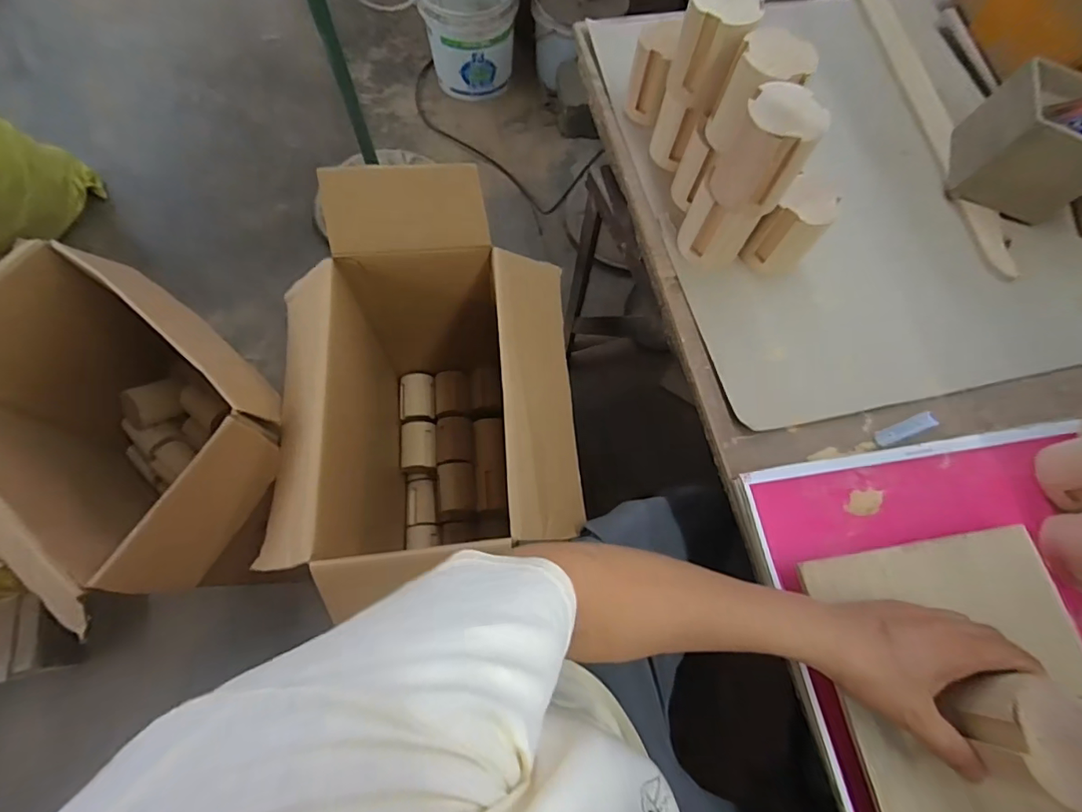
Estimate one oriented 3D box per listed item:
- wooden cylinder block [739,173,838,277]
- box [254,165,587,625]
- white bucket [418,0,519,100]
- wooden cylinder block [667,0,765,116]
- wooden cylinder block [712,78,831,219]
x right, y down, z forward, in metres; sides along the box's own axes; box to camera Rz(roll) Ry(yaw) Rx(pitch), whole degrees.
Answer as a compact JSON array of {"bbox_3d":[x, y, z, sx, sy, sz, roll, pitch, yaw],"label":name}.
[{"bbox_3d":[0.304,-0.216,0.609,0.064,0.108,0.072,40,73,13],"label":"wooden cylinder block"},{"bbox_3d":[-0.178,0.023,0.887,0.437,0.593,0.520,-4,69,-4],"label":"box"},{"bbox_3d":[-0.215,-1.142,1.556,0.282,0.276,0.259,-1,69,-2],"label":"white bucket"},{"bbox_3d":[0.190,-0.401,0.572,0.074,0.104,0.080,21,69,6],"label":"wooden cylinder block"},{"bbox_3d":[0.231,-0.262,0.523,0.077,0.100,0.067,24,70,7],"label":"wooden cylinder block"}]

